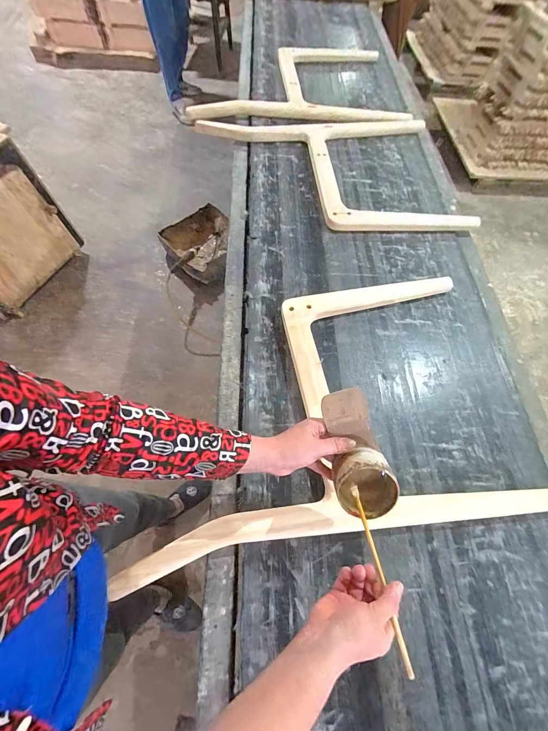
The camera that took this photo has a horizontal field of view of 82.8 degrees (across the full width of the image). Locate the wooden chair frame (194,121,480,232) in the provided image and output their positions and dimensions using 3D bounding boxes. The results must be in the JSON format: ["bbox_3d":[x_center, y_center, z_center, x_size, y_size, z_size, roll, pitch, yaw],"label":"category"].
[{"bbox_3d":[0.157,-0.600,0.965,0.775,0.040,0.543,-4,63,-4],"label":"wooden chair frame"}]

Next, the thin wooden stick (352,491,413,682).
[{"bbox_3d":[0.131,0.256,0.383,0.010,0.010,0.205,-12,71,-8],"label":"thin wooden stick"}]

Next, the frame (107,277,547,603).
[{"bbox_3d":[0.099,0.066,0.618,0.738,0.041,0.512,-7,64,-6],"label":"frame"}]

